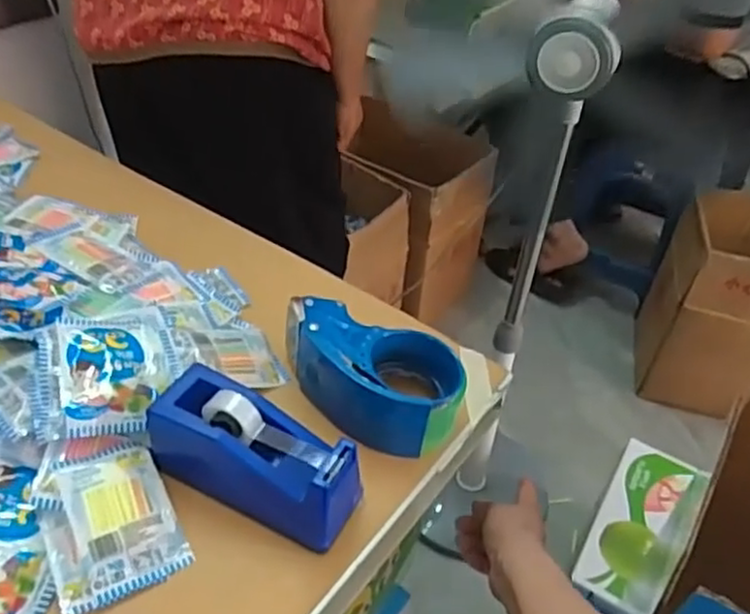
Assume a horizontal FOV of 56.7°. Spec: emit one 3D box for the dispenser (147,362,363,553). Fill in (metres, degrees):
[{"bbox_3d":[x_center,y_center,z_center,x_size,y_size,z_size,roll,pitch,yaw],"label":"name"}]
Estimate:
[{"bbox_3d":[-0.086,0.105,0.499,0.151,0.068,0.058,21,43,17],"label":"dispenser"}]

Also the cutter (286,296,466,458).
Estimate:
[{"bbox_3d":[-0.009,0.053,0.576,0.164,0.065,0.082,22,43,19],"label":"cutter"}]

